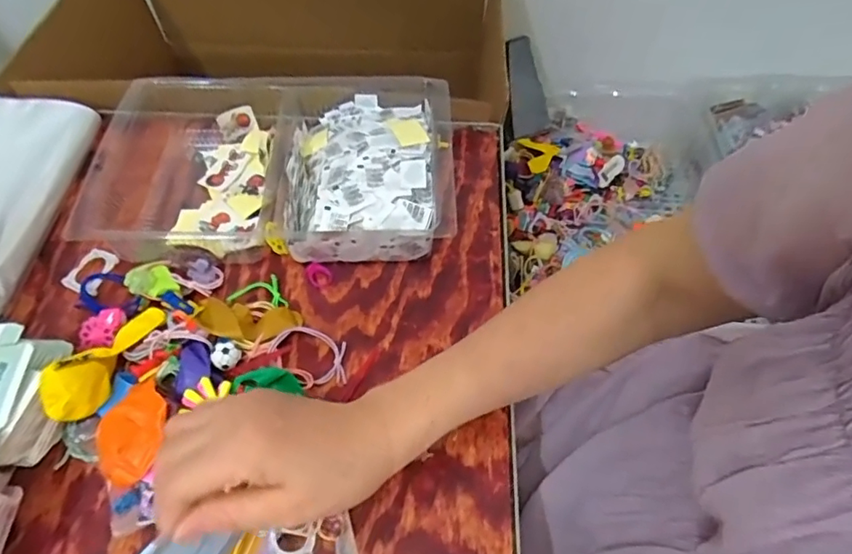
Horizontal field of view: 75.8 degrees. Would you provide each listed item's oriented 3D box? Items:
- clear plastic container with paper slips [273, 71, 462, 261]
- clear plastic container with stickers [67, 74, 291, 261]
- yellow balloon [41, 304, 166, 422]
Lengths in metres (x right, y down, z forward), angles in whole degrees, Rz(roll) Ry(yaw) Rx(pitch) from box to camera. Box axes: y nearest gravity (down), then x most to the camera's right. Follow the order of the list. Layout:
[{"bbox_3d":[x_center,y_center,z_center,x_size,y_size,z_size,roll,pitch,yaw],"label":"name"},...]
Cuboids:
[{"bbox_3d":[-0.062,-0.106,0.534,0.175,0.052,0.203,1,57,1],"label":"clear plastic container with paper slips"},{"bbox_3d":[-0.241,-0.110,0.536,0.186,0.054,0.188,0,57,1],"label":"clear plastic container with stickers"},{"bbox_3d":[-0.242,0.059,0.420,0.026,0.040,0.110,10,32,7],"label":"yellow balloon"}]

